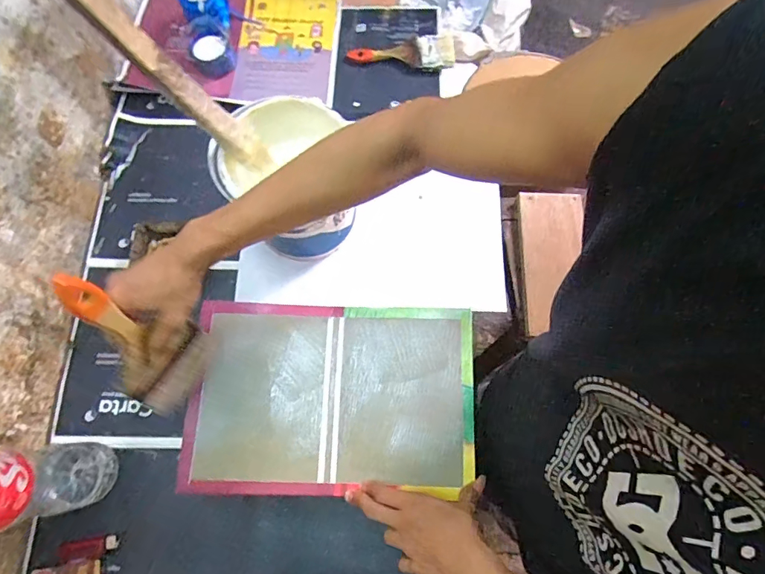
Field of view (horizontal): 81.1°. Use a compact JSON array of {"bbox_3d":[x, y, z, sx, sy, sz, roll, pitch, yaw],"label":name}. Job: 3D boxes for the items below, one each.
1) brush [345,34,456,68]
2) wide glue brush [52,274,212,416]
[{"bbox_3d":[0.036,-0.462,0.873,0.209,0.025,0.069,5,72,1],"label":"brush"},{"bbox_3d":[-0.243,0.061,0.447,0.009,0.222,0.093,18,66,21],"label":"wide glue brush"}]

